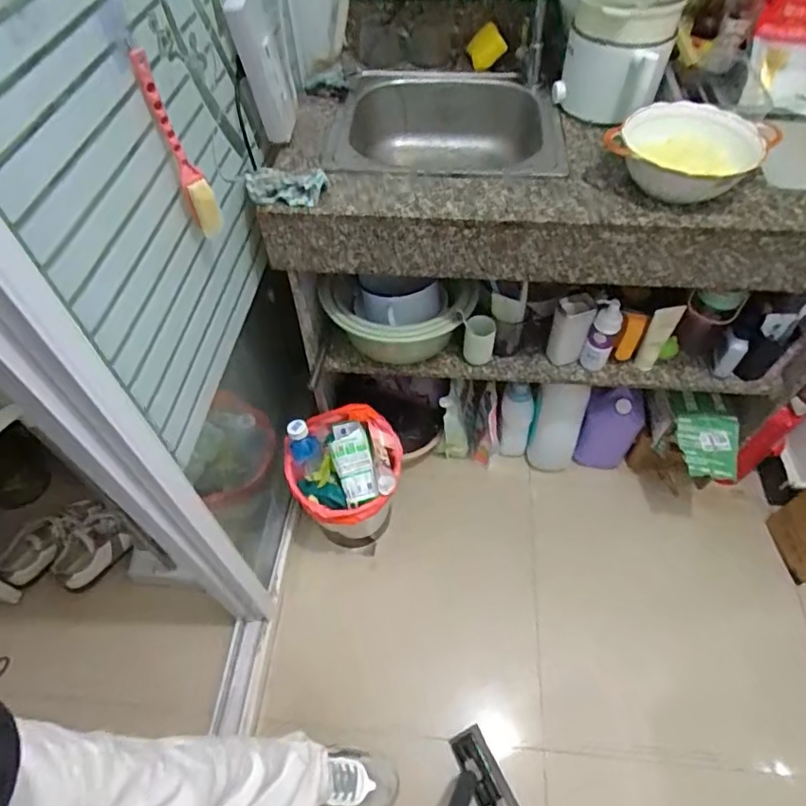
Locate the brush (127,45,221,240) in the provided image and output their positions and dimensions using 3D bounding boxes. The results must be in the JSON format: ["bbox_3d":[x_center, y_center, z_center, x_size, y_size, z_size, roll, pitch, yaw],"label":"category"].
[{"bbox_3d":[-0.260,-0.292,0.649,0.034,0.223,0.025,-23,57,-14],"label":"brush"}]

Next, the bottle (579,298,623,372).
[{"bbox_3d":[0.381,-0.128,1.055,0.047,0.155,0.043,32,62,22],"label":"bottle"}]

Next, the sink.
[{"bbox_3d":[0.080,-0.481,1.046,0.388,0.163,0.366,4,55,5],"label":"sink"}]

